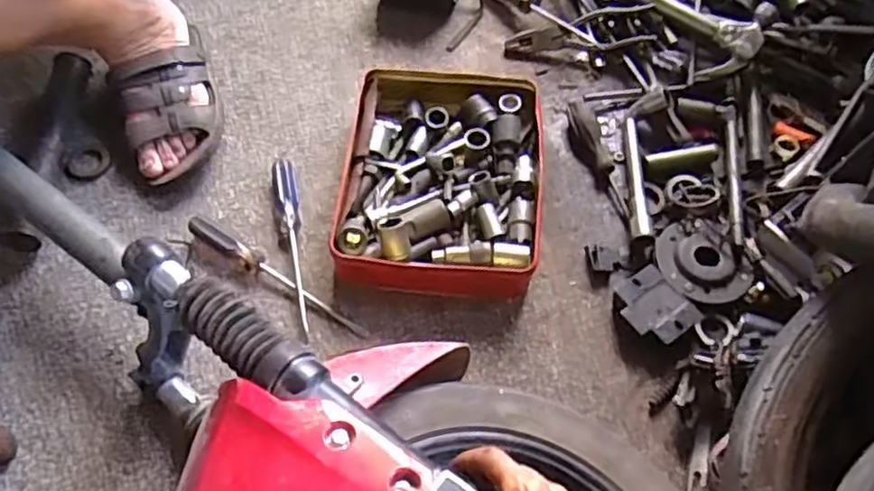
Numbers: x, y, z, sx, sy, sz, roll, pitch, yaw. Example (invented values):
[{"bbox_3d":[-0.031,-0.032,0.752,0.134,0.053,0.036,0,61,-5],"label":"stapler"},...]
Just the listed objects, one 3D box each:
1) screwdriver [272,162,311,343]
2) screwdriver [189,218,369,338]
[{"bbox_3d":[-0.157,-0.007,0.737,0.028,0.031,0.226,-12,61,-9],"label":"screwdriver"},{"bbox_3d":[-0.174,0.033,0.727,0.231,0.029,0.024,30,64,15],"label":"screwdriver"}]

